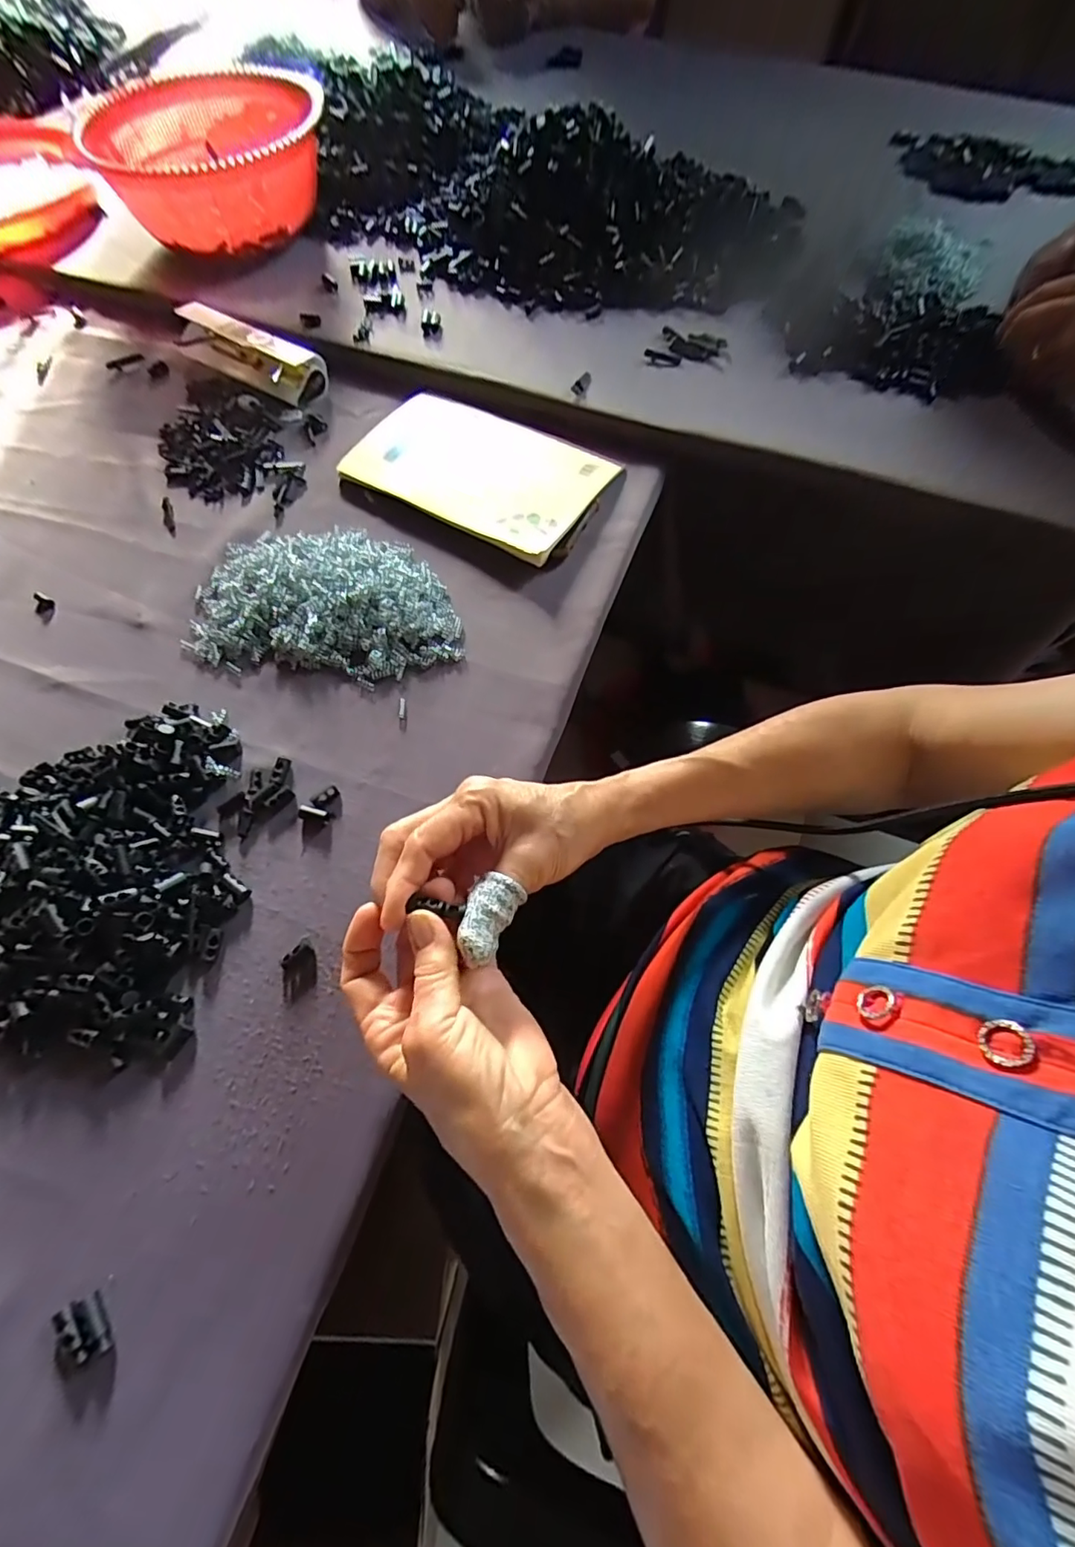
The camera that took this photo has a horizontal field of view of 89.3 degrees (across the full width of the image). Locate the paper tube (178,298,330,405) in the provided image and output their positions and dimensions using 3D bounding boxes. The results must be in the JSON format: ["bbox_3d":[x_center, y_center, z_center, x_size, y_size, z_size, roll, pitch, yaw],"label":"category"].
[{"bbox_3d":[-0.270,-0.394,0.510,0.153,0.037,0.044,28,70,12],"label":"paper tube"}]

